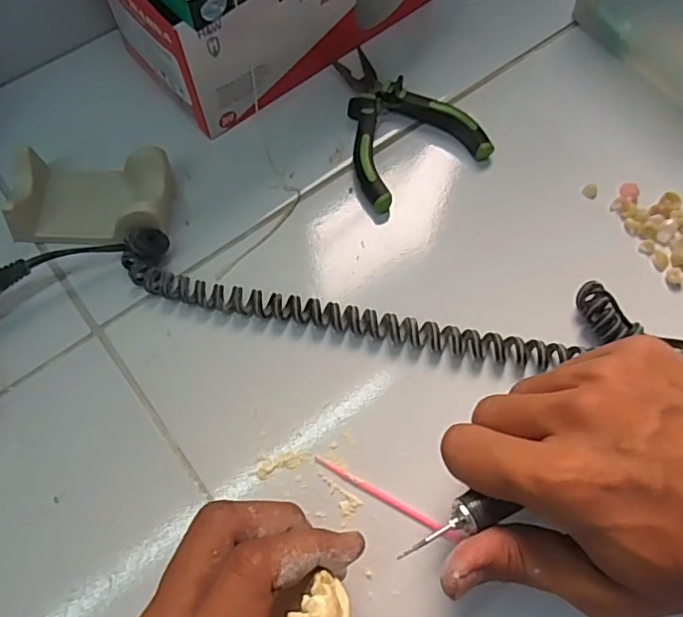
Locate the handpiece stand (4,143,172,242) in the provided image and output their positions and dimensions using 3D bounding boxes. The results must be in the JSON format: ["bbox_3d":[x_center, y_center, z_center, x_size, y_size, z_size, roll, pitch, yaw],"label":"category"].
[{"bbox_3d":[-0.143,-0.067,0.328,0.087,0.034,0.055,2,69,0],"label":"handpiece stand"}]

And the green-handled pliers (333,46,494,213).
[{"bbox_3d":[0.031,-0.120,0.358,0.083,0.020,0.104,-29,72,-11],"label":"green-handled pliers"}]

